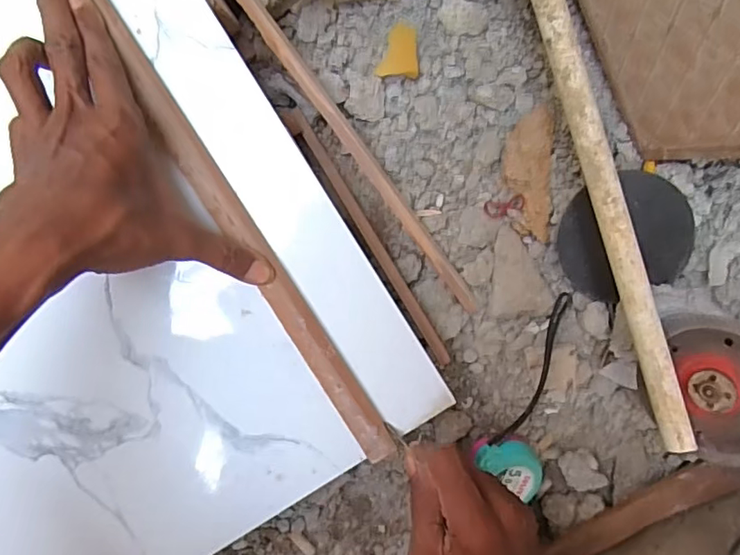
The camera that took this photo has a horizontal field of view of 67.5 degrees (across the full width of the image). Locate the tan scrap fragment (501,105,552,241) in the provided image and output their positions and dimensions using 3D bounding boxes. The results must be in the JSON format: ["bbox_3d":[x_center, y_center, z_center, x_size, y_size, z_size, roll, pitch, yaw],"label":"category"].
[{"bbox_3d":[0.125,-0.081,0.438,0.036,0.011,0.098,1,102,15],"label":"tan scrap fragment"}]

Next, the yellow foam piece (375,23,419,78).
[{"bbox_3d":[0.022,-0.182,0.446,0.032,0.010,0.043,0,94,-2],"label":"yellow foam piece"}]

